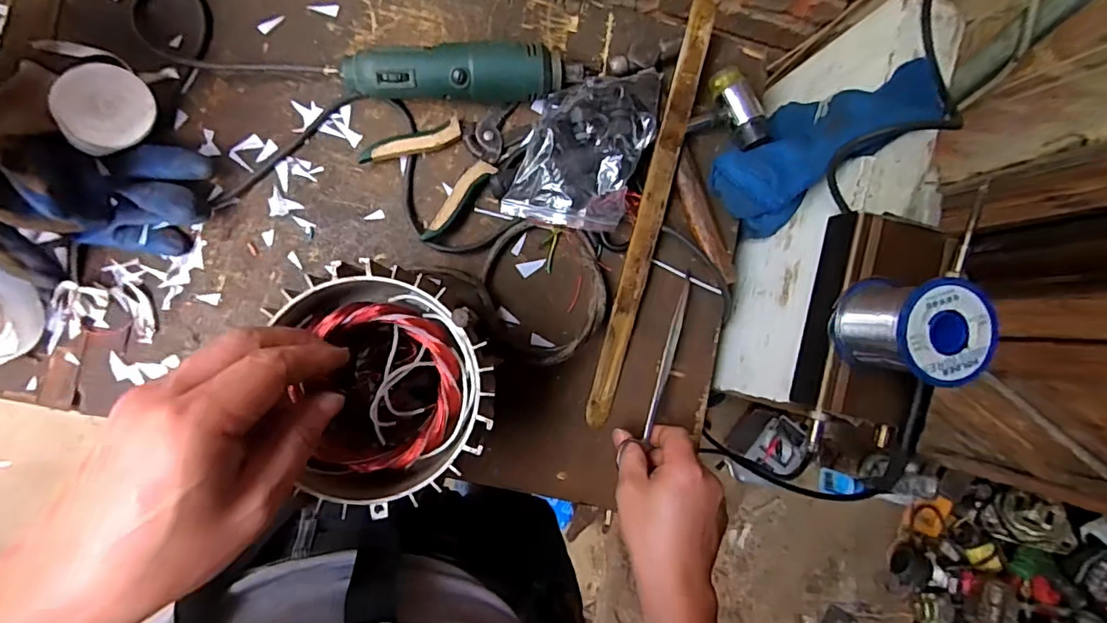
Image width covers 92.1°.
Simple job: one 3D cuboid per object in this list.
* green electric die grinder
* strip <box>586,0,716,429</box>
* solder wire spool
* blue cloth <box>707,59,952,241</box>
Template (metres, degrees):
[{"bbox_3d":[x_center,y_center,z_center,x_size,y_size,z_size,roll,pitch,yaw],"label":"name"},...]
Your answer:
[{"bbox_3d":[-0.070,-0.202,0.461,0.210,0.044,0.042,-5,89,-7],"label":"green electric die grinder"},{"bbox_3d":[0.084,-0.079,0.472,0.024,0.009,0.369,13,96,-9],"label":"strip"},{"bbox_3d":[0.221,0.011,0.333,0.058,0.063,0.056,0,88,-7],"label":"solder wire spool"},{"bbox_3d":[0.227,-0.143,0.462,0.091,0.177,0.100,57,38,-2],"label":"blue cloth"}]

